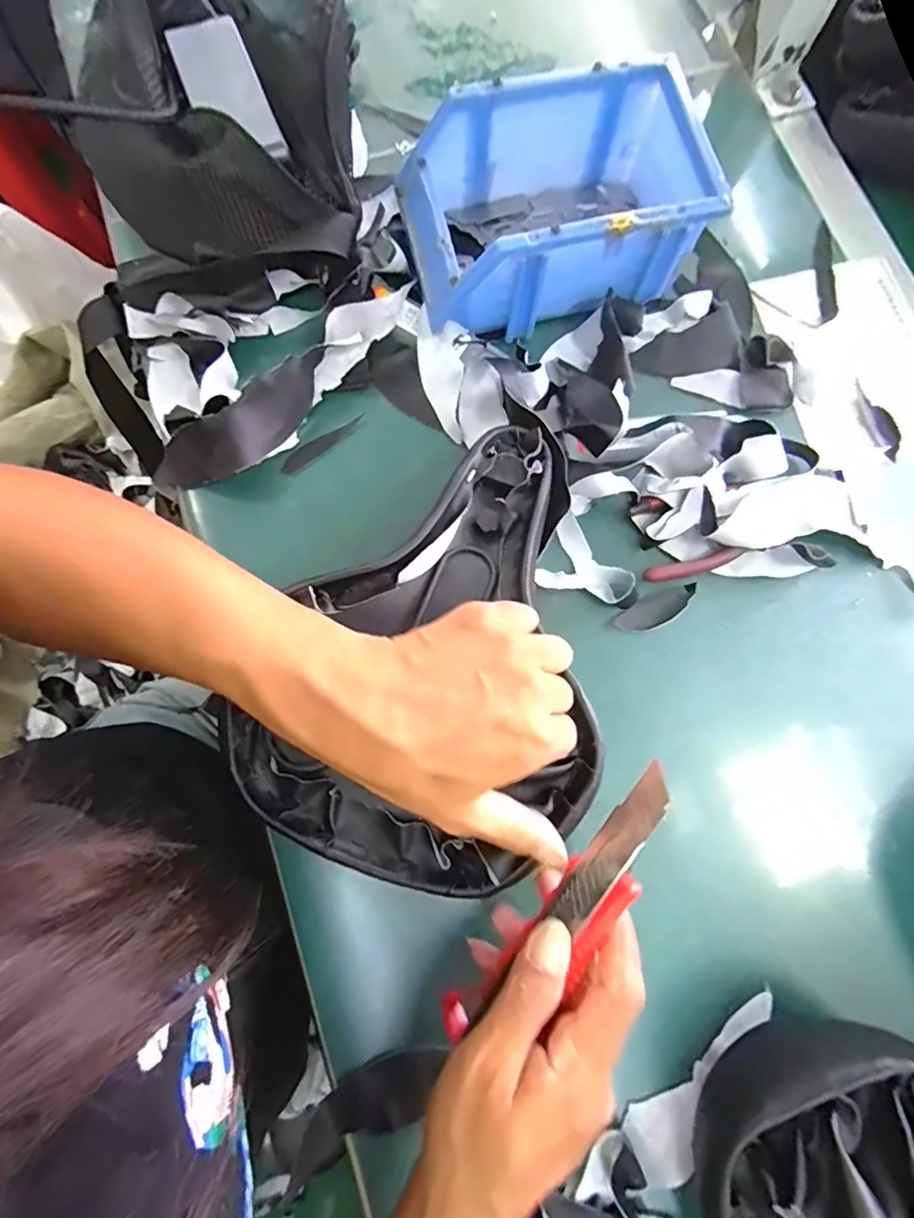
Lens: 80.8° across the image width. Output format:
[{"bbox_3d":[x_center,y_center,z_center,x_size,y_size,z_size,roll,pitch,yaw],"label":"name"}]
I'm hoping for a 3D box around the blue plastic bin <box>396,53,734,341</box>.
[{"bbox_3d":[0.059,-0.256,0.342,0.179,0.071,0.120,-13,78,-4],"label":"blue plastic bin"}]

